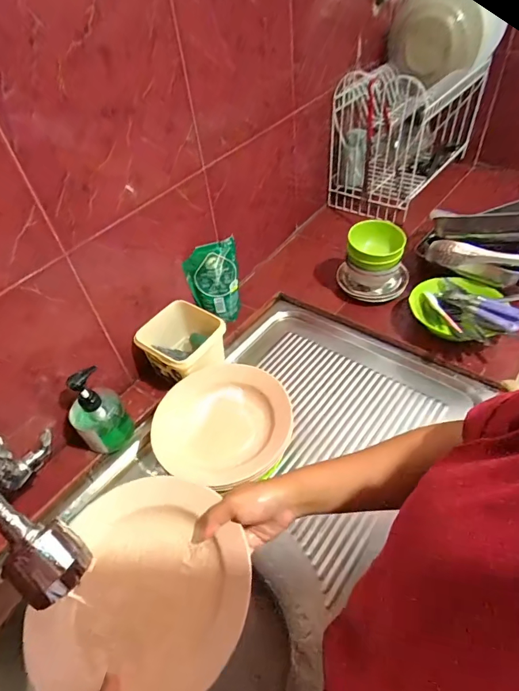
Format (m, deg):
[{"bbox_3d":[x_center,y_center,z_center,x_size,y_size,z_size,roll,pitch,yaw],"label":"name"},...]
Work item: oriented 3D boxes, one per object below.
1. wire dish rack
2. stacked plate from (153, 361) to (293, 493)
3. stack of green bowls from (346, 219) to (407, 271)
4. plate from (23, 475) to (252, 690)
[{"bbox_3d":[0.369,-0.546,1.039,0.214,0.303,0.358,30,57,30],"label":"wire dish rack"},{"bbox_3d":[-0.059,0.139,0.673,0.205,0.111,0.192,-3,47,4],"label":"stacked plate"},{"bbox_3d":[0.233,-0.202,0.810,0.109,0.058,0.116,5,48,12],"label":"stack of green bowls"},{"bbox_3d":[-0.112,0.239,0.410,0.191,0.041,0.210,-3,47,4],"label":"plate"}]

